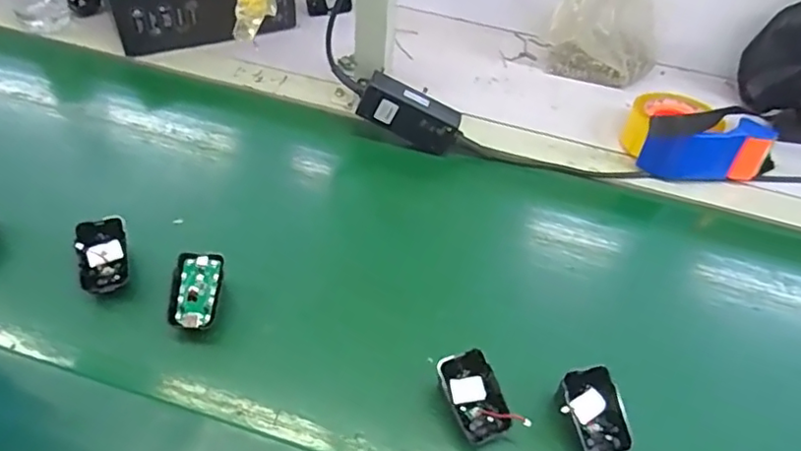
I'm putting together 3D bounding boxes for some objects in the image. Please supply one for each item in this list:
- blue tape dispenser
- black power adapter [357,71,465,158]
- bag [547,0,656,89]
[{"bbox_3d":[0.357,-0.108,0.699,0.163,0.073,0.112,10,48,3],"label":"blue tape dispenser"},{"bbox_3d":[0.012,-0.127,0.678,0.116,0.054,0.037,25,47,-9],"label":"black power adapter"},{"bbox_3d":[0.277,-0.270,0.777,0.137,0.164,0.088,23,50,14],"label":"bag"}]

